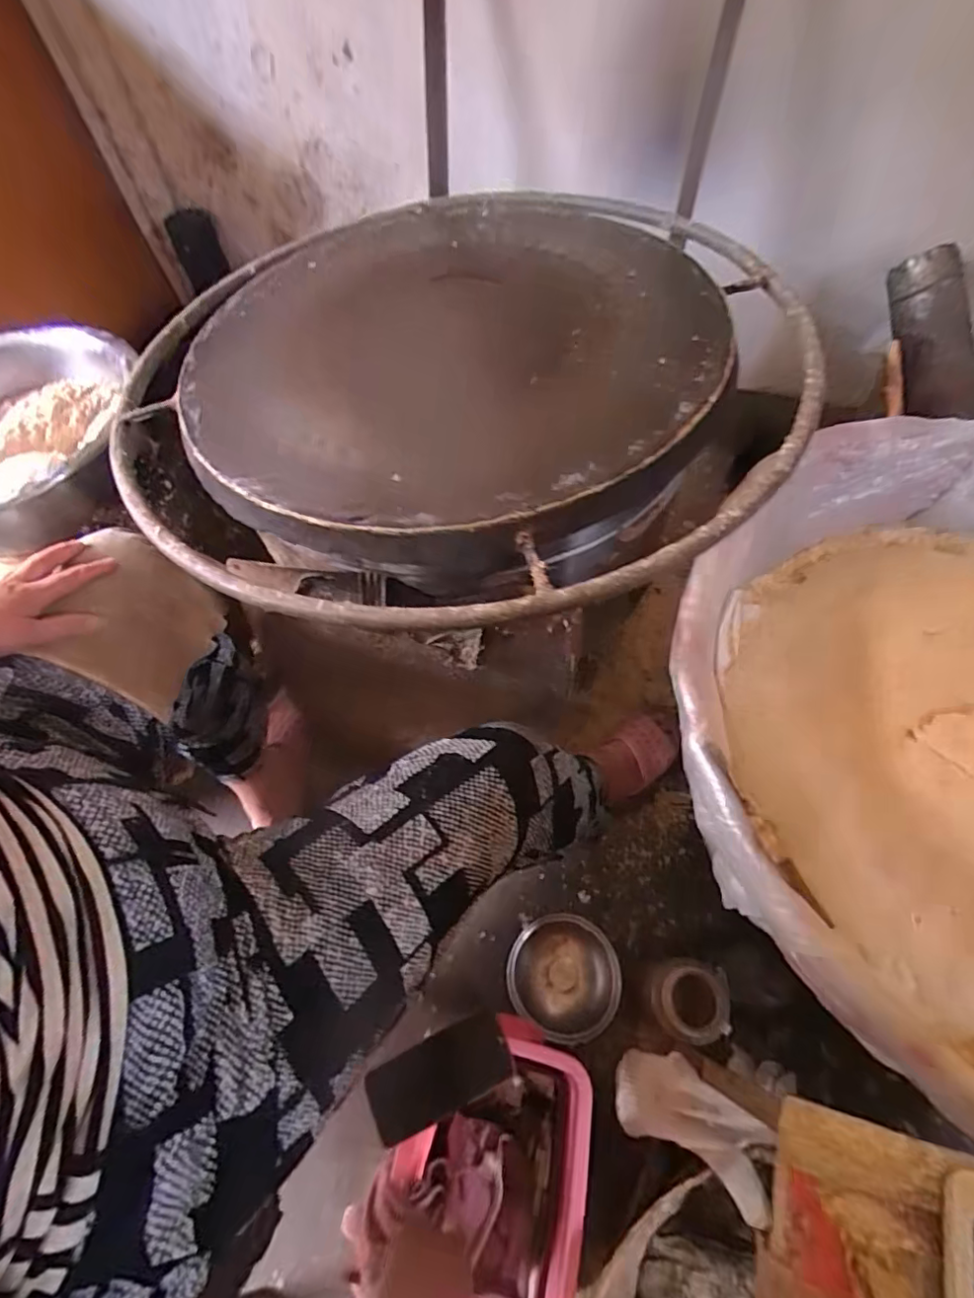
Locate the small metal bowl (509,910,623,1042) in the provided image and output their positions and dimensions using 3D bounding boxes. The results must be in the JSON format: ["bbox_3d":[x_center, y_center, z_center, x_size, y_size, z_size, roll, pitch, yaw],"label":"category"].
[{"bbox_3d":[0.105,0.451,0.771,0.146,0.050,0.144,7,61,8],"label":"small metal bowl"}]

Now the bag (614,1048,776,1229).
[{"bbox_3d":[0.216,0.499,0.591,0.162,0.027,0.086,15,60,37],"label":"bag"}]

